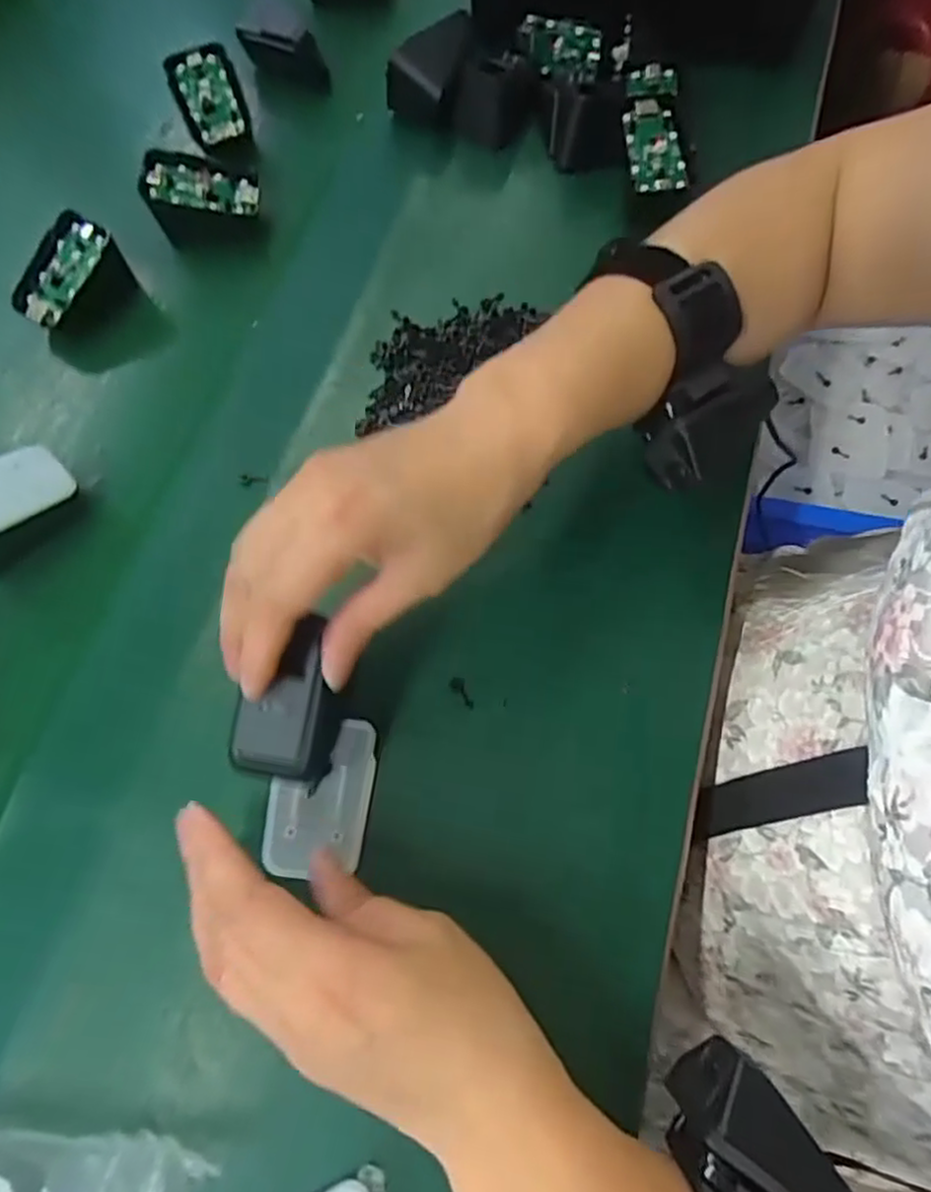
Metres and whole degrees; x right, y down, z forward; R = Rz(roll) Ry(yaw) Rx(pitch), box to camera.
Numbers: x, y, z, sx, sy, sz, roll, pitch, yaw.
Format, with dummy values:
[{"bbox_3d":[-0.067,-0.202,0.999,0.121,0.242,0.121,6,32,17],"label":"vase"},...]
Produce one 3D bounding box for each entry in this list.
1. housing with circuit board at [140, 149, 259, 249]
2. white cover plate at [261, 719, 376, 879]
[{"bbox_3d":[-0.168,-0.254,0.446,0.067,0.050,0.043,-9,68,-4],"label":"housing with circuit board"},{"bbox_3d":[-0.065,0.090,0.310,0.044,0.007,0.068,6,68,2],"label":"white cover plate"}]

